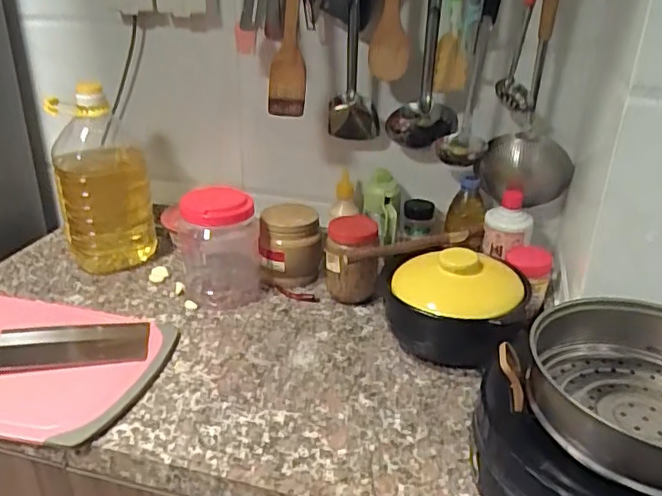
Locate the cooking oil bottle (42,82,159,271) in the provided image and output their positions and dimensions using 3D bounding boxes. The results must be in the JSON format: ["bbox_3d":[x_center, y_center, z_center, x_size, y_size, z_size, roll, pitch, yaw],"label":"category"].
[{"bbox_3d":[-0.405,-0.122,1.070,0.152,0.298,0.141,-6,27,-16],"label":"cooking oil bottle"}]

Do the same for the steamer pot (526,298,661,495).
[{"bbox_3d":[0.305,0.134,0.570,0.205,0.070,0.228,-22,35,-40],"label":"steamer pot"}]

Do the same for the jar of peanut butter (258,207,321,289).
[{"bbox_3d":[-0.068,-0.006,1.058,0.101,0.124,0.102,2,26,-1],"label":"jar of peanut butter"}]

